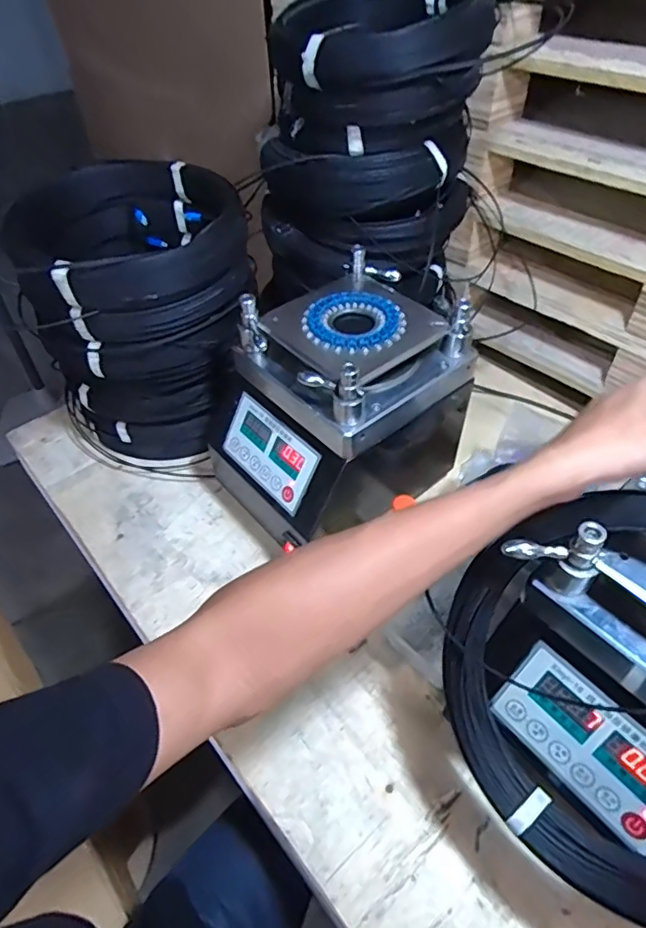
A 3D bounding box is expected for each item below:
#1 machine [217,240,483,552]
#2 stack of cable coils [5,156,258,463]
[{"bbox_3d":[0.023,-0.074,0.694,0.268,0.232,0.200,-34,54,-25],"label":"machine"},{"bbox_3d":[-0.239,-0.214,0.828,0.272,0.353,0.290,-7,47,-3],"label":"stack of cable coils"}]

